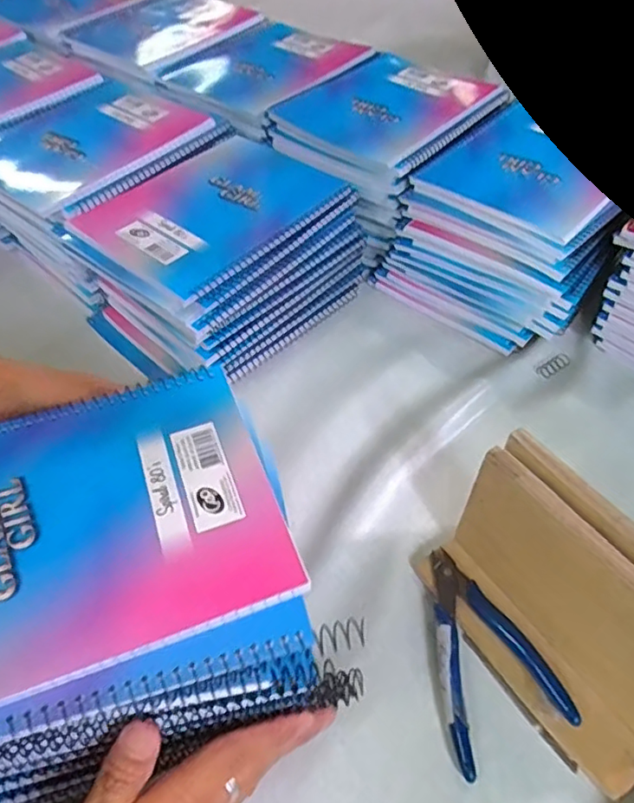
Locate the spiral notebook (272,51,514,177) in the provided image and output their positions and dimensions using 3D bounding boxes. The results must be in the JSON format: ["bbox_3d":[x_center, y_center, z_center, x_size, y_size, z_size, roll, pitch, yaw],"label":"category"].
[{"bbox_3d":[0.073,-0.296,0.578,0.161,0.014,0.189,35,59,24],"label":"spiral notebook"}]

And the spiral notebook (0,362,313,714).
[{"bbox_3d":[-0.122,0.056,0.271,0.196,0.011,0.149,-17,52,-14],"label":"spiral notebook"}]

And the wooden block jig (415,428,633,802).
[{"bbox_3d":[0.139,0.113,0.317,0.075,0.111,0.160,-27,55,-21],"label":"wooden block jig"}]

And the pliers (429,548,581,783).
[{"bbox_3d":[0.093,0.148,0.350,0.068,0.020,0.116,-15,51,-12],"label":"pliers"}]

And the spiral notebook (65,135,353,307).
[{"bbox_3d":[-0.086,-0.165,0.494,0.153,0.020,0.203,35,58,26],"label":"spiral notebook"}]

